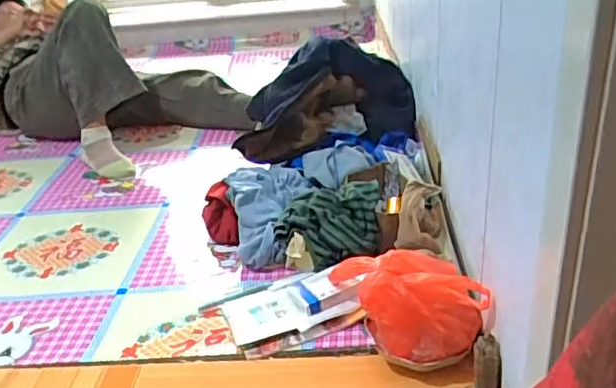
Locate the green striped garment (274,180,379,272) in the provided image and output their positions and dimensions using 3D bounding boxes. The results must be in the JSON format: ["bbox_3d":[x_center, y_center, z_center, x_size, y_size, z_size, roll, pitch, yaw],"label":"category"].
[{"bbox_3d":[0.036,0.049,1.088,0.186,0.093,0.165,-1,28,8],"label":"green striped garment"}]

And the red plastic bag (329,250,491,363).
[{"bbox_3d":[0.137,0.147,0.867,0.231,0.119,0.154,2,29,13],"label":"red plastic bag"}]

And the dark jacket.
[{"bbox_3d":[0.048,-0.259,1.502,0.424,0.214,0.295,1,29,11],"label":"dark jacket"}]

